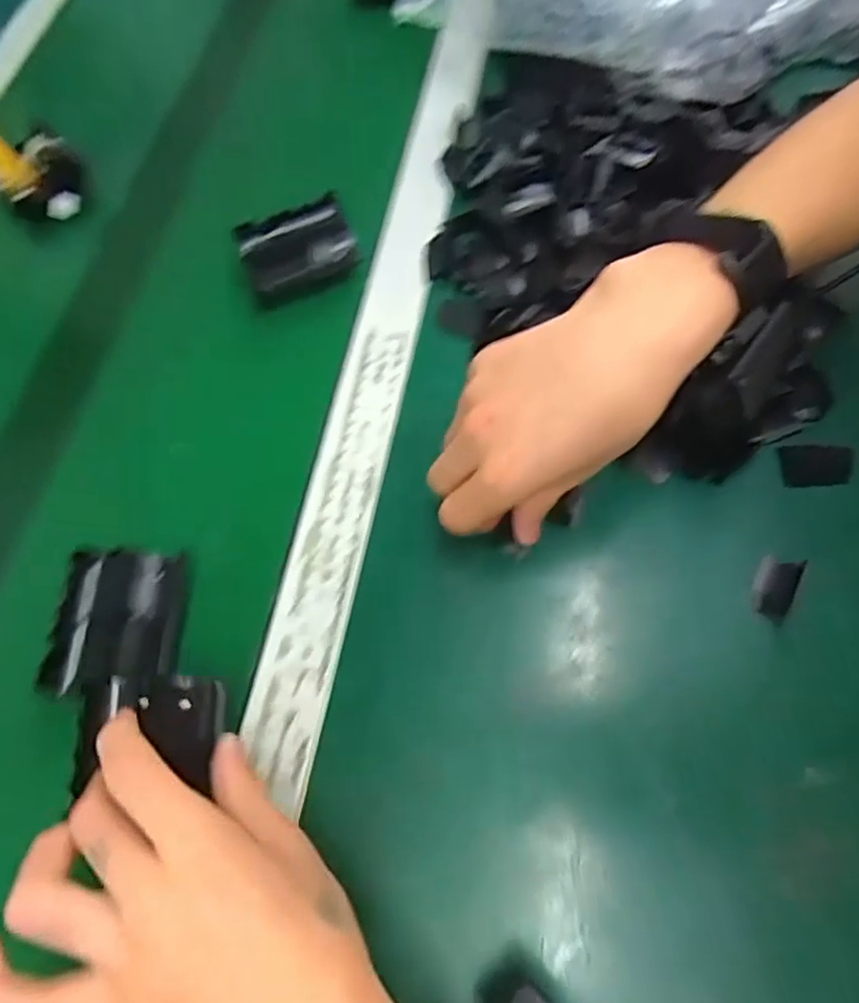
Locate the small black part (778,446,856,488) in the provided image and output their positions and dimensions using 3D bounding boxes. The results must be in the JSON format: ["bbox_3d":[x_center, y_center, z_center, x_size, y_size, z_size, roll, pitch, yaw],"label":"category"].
[{"bbox_3d":[0.213,-0.021,0.357,0.037,0.008,0.024,-1,65,7],"label":"small black part"}]

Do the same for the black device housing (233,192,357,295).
[{"bbox_3d":[-0.095,-0.183,0.463,0.077,0.029,0.059,-21,65,-3],"label":"black device housing"}]

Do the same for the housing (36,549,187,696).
[{"bbox_3d":[-0.169,0.063,0.353,0.064,0.012,0.078,-3,65,6],"label":"housing"}]

